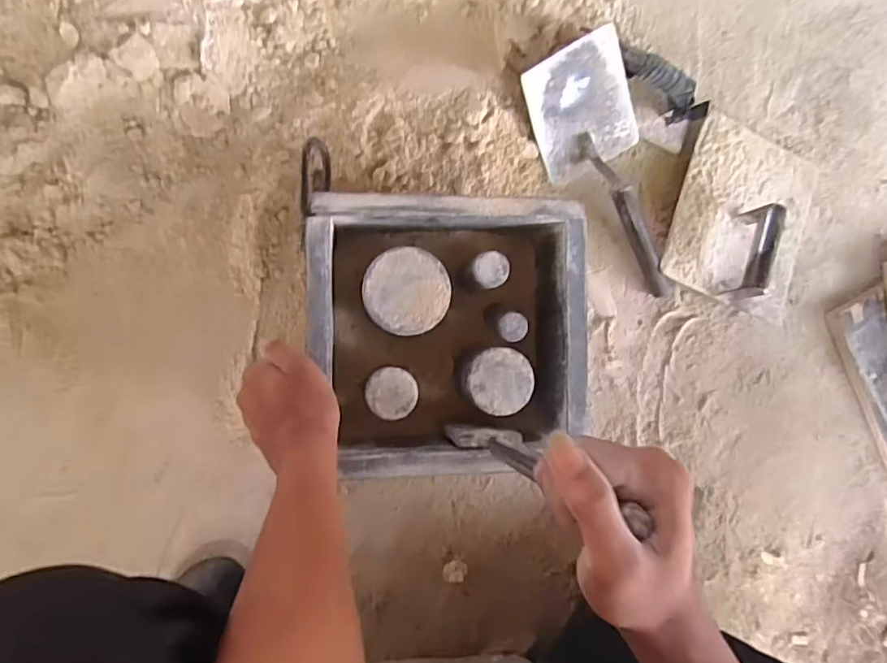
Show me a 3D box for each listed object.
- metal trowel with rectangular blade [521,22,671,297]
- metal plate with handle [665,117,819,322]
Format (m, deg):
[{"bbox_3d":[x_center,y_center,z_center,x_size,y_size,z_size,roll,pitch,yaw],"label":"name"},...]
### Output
[{"bbox_3d":[0.191,-0.171,0.599,0.106,0.071,0.266,-39,97,-7],"label":"metal trowel with rectangular blade"},{"bbox_3d":[0.353,-0.127,0.630,0.170,0.074,0.200,21,88,-9],"label":"metal plate with handle"}]

